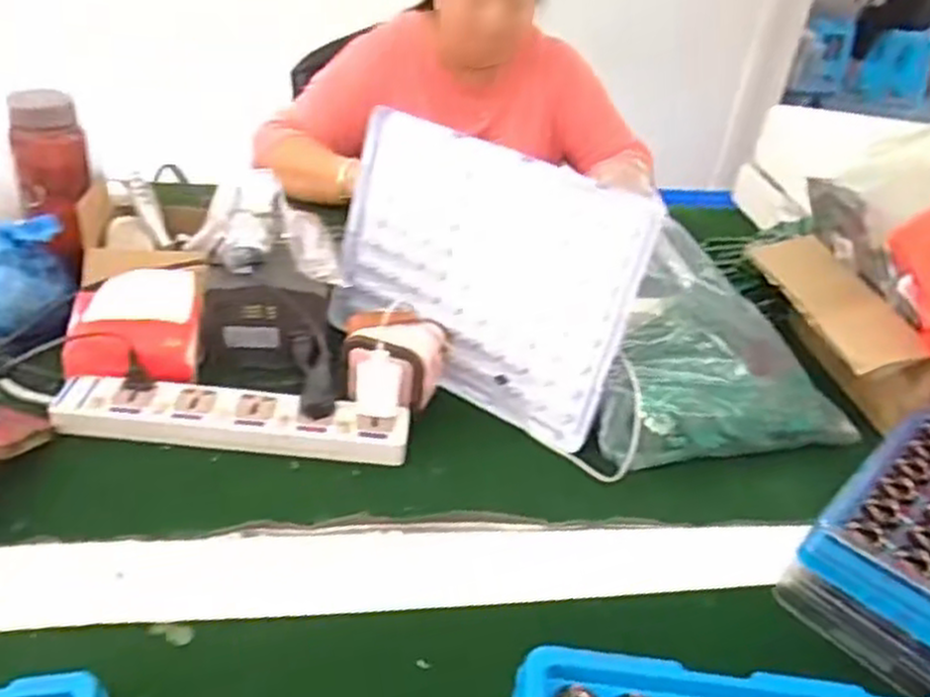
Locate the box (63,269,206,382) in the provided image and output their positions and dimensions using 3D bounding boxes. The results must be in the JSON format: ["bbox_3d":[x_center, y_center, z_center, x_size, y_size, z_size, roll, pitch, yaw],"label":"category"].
[{"bbox_3d":[-0.326,-0.022,0.771,0.125,0.087,0.097,-2,34,-15],"label":"box"}]

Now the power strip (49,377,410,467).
[{"bbox_3d":[-0.217,0.068,0.743,0.323,0.028,0.070,5,33,-4],"label":"power strip"}]

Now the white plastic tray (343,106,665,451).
[{"bbox_3d":[0.010,-0.082,0.819,0.343,0.257,0.020,27,22,28],"label":"white plastic tray"}]

